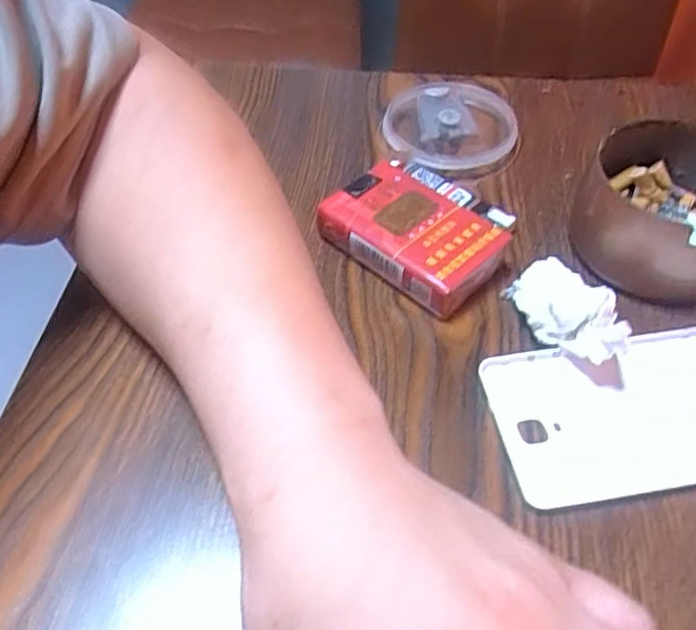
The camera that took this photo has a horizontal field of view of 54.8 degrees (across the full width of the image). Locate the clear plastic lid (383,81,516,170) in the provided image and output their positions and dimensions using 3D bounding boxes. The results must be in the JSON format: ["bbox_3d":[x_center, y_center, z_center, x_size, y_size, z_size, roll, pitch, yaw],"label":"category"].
[{"bbox_3d":[0.061,-0.113,0.409,0.078,0.015,0.080,8,51,8],"label":"clear plastic lid"}]

